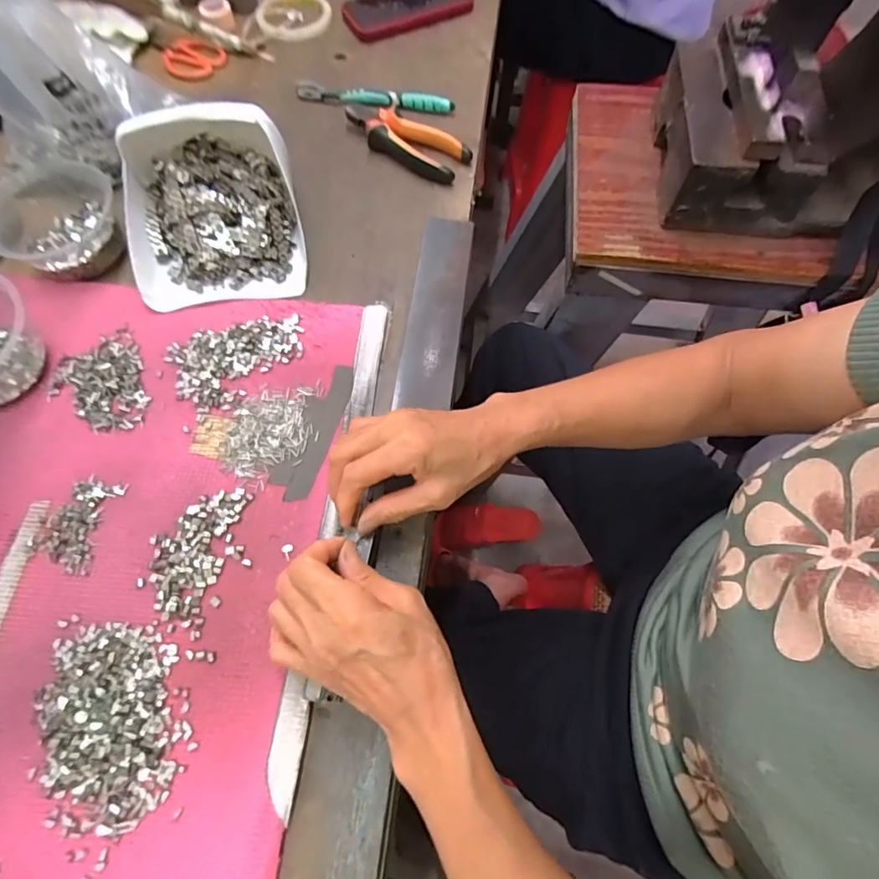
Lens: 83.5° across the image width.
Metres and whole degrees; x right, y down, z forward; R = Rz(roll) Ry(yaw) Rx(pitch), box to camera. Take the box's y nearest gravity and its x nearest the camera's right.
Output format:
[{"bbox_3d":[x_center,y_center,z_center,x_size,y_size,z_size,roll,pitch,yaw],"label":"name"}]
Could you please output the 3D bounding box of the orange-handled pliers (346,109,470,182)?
[{"bbox_3d":[-0.038,-0.330,0.545,0.147,0.024,0.054,35,69,12],"label":"orange-handled pliers"}]

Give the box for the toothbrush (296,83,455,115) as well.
[{"bbox_3d":[-0.077,-0.403,0.580,0.186,0.019,0.017,10,66,2],"label":"toothbrush"}]

